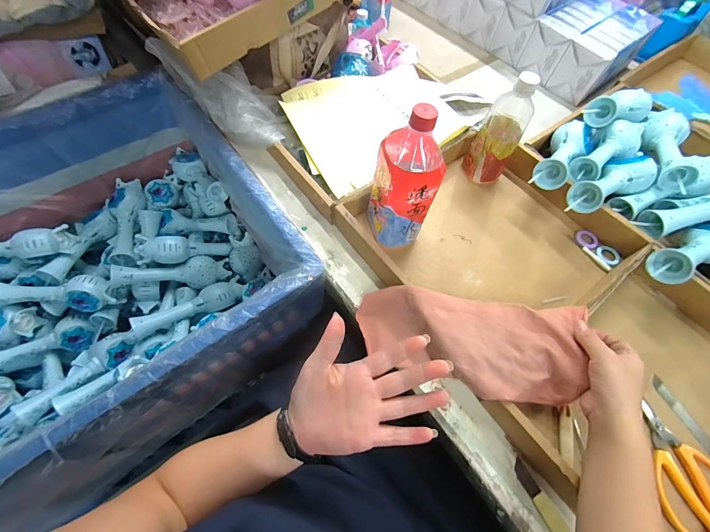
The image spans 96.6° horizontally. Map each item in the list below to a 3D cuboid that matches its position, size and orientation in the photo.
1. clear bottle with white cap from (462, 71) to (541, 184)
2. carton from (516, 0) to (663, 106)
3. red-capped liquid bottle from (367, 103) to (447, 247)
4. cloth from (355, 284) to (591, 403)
[{"bbox_3d":[0.251,-0.232,0.543,0.071,0.185,0.081,25,64,10],"label":"clear bottle with white cap"},{"bbox_3d":[0.550,-0.526,0.752,0.237,0.108,0.181,-37,70,-19],"label":"carton"},{"bbox_3d":[0.067,-0.110,0.446,0.076,0.224,0.073,-13,64,-9],"label":"red-capped liquid bottle"},{"bbox_3d":[0.145,0.091,0.422,0.285,0.059,0.138,12,62,13],"label":"cloth"}]

